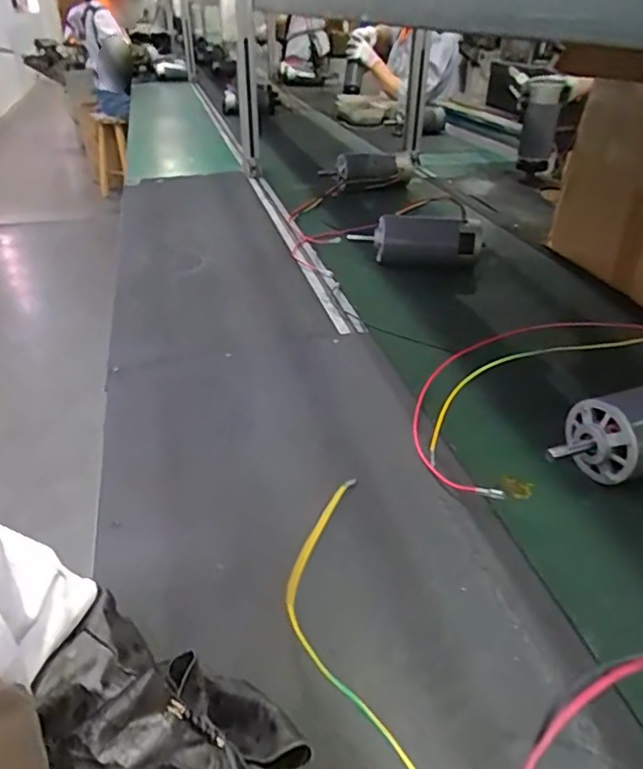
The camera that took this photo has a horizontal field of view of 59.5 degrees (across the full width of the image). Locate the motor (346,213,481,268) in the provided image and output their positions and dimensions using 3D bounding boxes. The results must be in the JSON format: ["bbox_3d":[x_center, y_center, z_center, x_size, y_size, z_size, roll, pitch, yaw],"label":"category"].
[{"bbox_3d":[0.168,-0.247,0.971,0.214,0.076,0.065,0,34,-1],"label":"motor"}]

